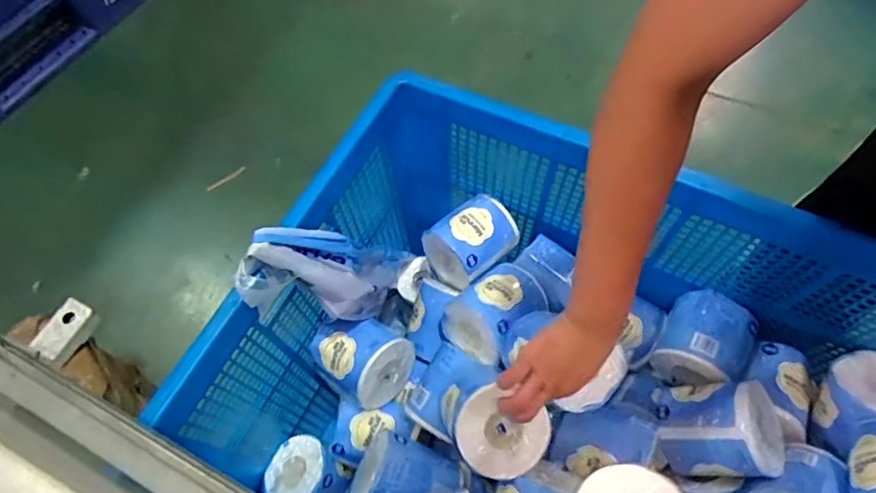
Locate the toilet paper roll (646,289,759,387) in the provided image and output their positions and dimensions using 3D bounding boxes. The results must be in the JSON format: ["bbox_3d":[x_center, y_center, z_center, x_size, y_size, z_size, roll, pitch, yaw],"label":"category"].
[{"bbox_3d":[0.358,0.134,0.727,0.119,0.113,0.104,-41,68,-17],"label":"toilet paper roll"}]

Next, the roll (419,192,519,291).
[{"bbox_3d":[0.051,-0.006,0.779,0.118,0.086,0.102,-38,67,-16],"label":"roll"}]

